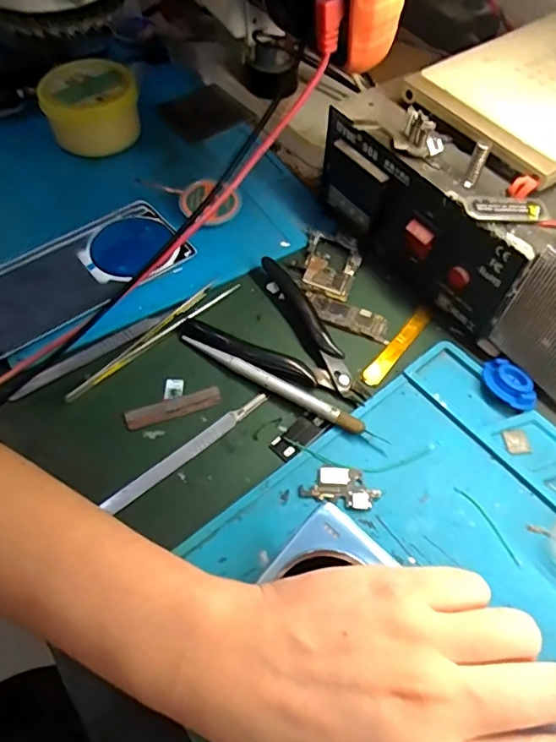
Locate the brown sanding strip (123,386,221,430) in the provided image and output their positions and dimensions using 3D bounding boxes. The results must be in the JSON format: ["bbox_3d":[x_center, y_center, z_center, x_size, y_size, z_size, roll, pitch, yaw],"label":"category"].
[{"bbox_3d":[-0.062,0.021,0.321,0.057,0.004,0.012,-16,63,-15],"label":"brown sanding strip"}]

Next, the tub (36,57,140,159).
[{"bbox_3d":[-0.150,-0.212,0.437,0.074,0.043,0.061,-16,58,-11],"label":"tub"}]

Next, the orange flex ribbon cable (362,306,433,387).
[{"bbox_3d":[0.079,-0.017,0.350,0.012,0.004,0.073,34,63,20],"label":"orange flex ribbon cable"}]

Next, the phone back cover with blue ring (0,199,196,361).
[{"bbox_3d":[-0.141,-0.066,0.368,0.158,0.011,0.076,-34,63,-21],"label":"phone back cover with blue ring"}]

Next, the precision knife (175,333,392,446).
[{"bbox_3d":[-0.002,0.008,0.326,0.135,0.009,0.009,27,61,16],"label":"precision knife"}]

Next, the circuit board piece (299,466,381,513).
[{"bbox_3d":[0.034,0.062,0.295,0.042,0.004,0.022,12,58,8],"label":"circuit board piece"}]

